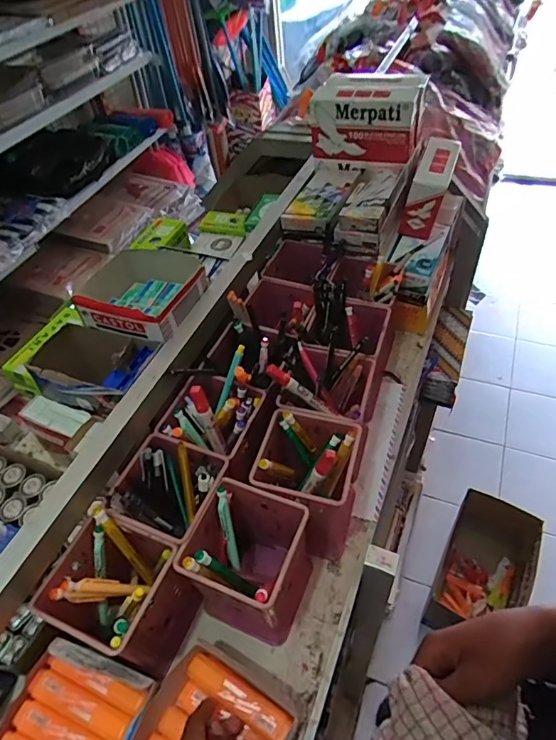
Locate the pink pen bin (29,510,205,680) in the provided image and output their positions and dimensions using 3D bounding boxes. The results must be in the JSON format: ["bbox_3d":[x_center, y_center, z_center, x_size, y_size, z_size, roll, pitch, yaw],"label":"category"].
[{"bbox_3d":[-0.149,0.221,0.461,0.100,0.131,0.097,17,52,20],"label":"pink pen bin"}]

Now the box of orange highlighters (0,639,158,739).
[{"bbox_3d":[-0.184,0.318,0.432,0.121,0.045,0.099,16,52,20],"label":"box of orange highlighters"}]

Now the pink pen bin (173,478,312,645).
[{"bbox_3d":[-0.026,0.199,0.483,0.098,0.137,0.098,14,51,18],"label":"pink pen bin"}]

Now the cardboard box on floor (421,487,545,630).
[{"bbox_3d":[0.570,0.564,1.311,0.211,0.211,0.348,20,53,23],"label":"cardboard box on floor"}]

